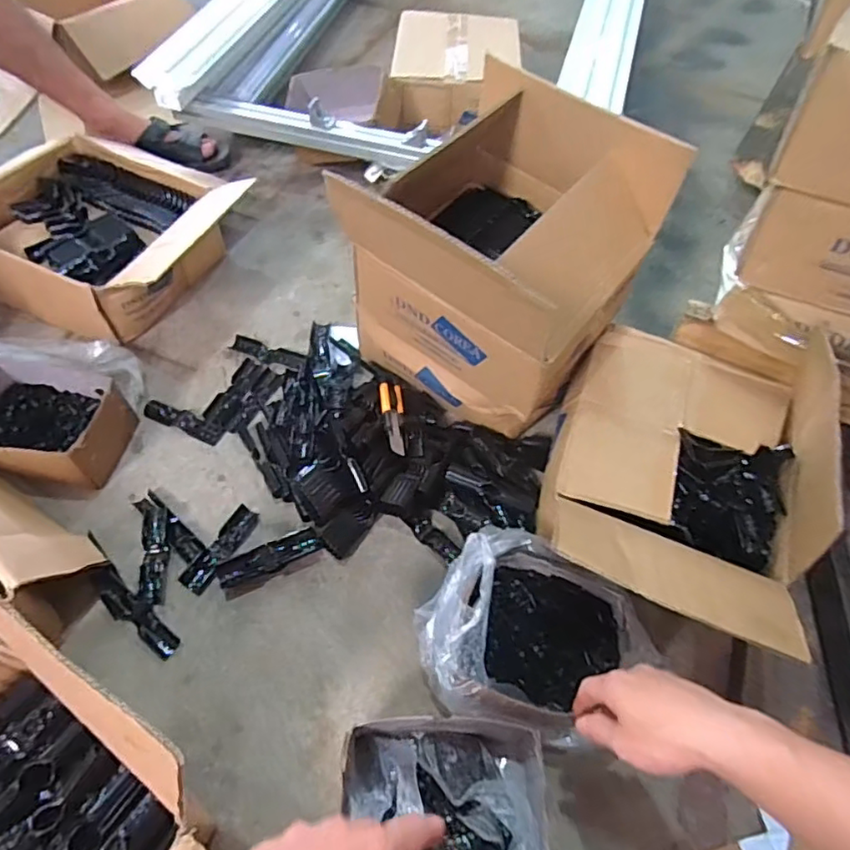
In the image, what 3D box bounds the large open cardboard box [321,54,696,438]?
[{"bbox_3d":[0.092,-0.212,0.860,0.334,0.372,0.326,34,61,18],"label":"large open cardboard box"}]

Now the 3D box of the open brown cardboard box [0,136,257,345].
[{"bbox_3d":[-0.554,-0.329,1.040,0.463,0.161,0.389,25,60,14],"label":"open brown cardboard box"}]

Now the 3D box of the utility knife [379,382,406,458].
[{"bbox_3d":[-0.045,-0.011,0.889,0.034,0.010,0.149,-6,45,-5],"label":"utility knife"}]

